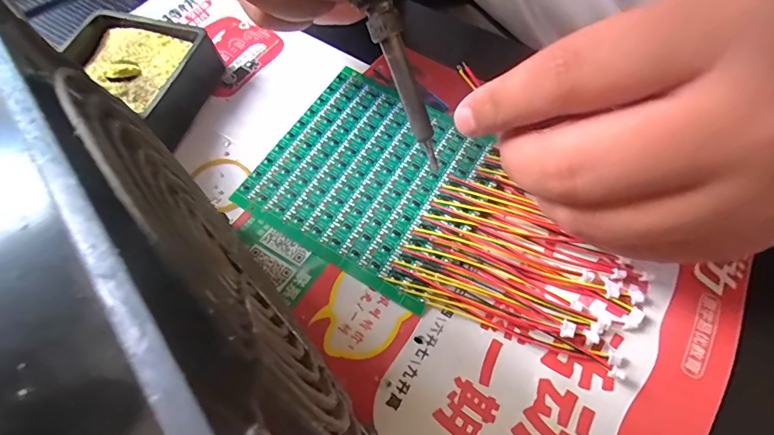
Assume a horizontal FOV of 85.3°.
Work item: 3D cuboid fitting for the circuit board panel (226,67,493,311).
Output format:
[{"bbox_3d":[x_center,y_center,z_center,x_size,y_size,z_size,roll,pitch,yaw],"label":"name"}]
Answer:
[{"bbox_3d":[-0.008,-0.022,0.197,0.090,0.008,0.091,28,65,15],"label":"circuit board panel"}]

